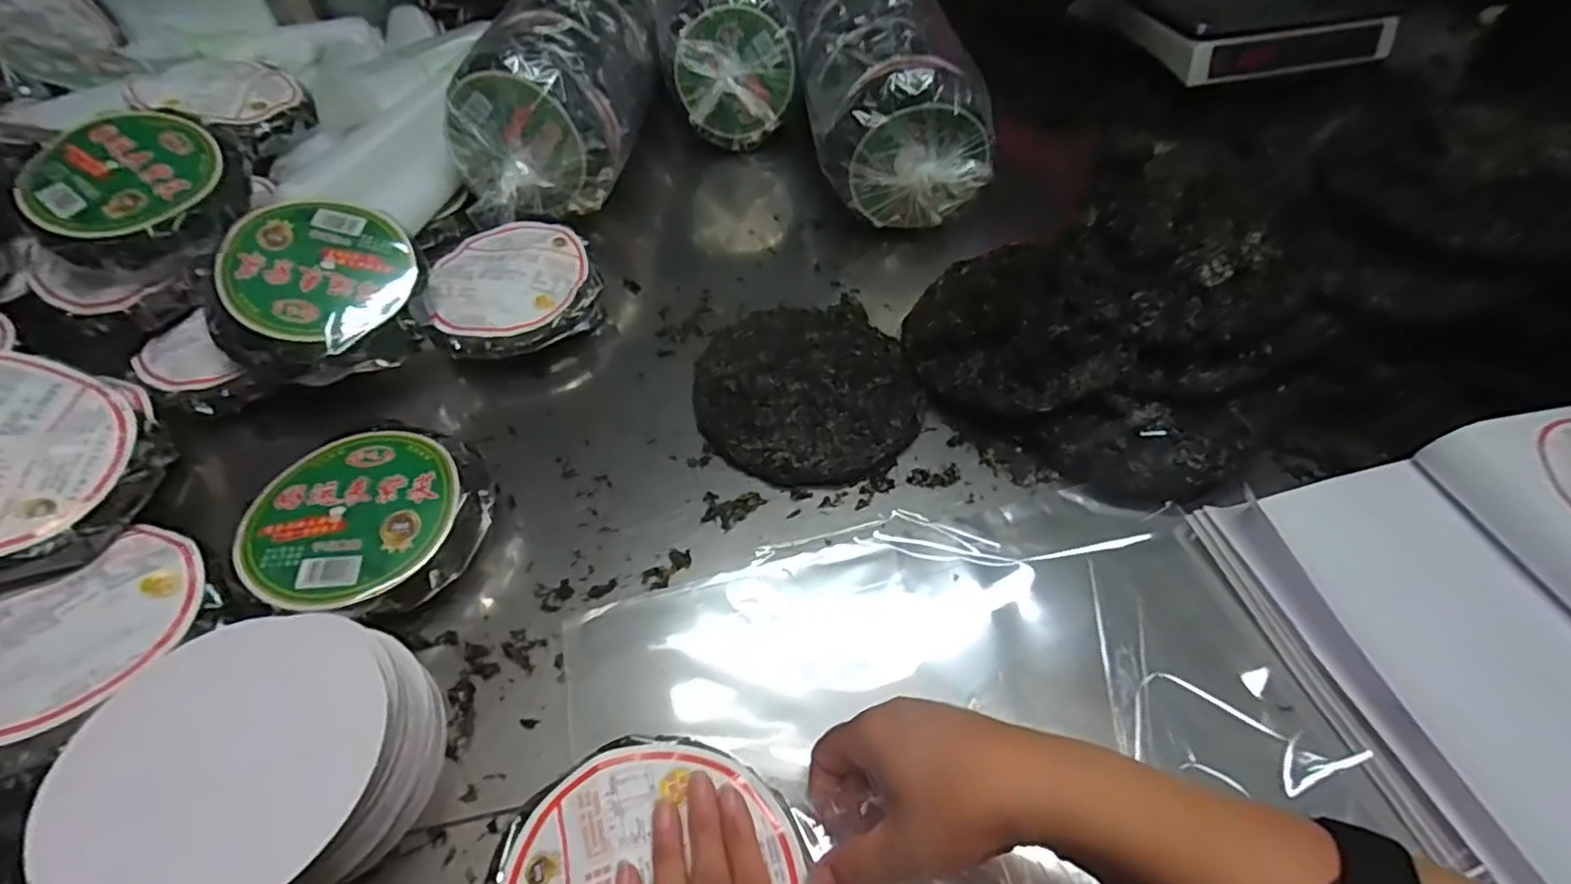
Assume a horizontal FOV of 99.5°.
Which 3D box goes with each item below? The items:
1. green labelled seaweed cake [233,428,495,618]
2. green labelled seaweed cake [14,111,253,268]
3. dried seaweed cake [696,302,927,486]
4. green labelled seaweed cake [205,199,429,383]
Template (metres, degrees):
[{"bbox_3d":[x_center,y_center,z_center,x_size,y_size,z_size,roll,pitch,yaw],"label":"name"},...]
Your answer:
[{"bbox_3d":[-0.291,0.059,0.474,0.143,0.055,0.140,1,55,-1],"label":"green labelled seaweed cake"},{"bbox_3d":[-0.539,-0.212,0.553,0.145,0.032,0.145,4,66,-8],"label":"green labelled seaweed cake"},{"bbox_3d":[0.018,-0.051,0.581,0.189,0.008,0.200,1,55,-1],"label":"dried seaweed cake"},{"bbox_3d":[-0.388,-0.125,0.560,0.140,0.056,0.155,9,71,-14],"label":"green labelled seaweed cake"}]

